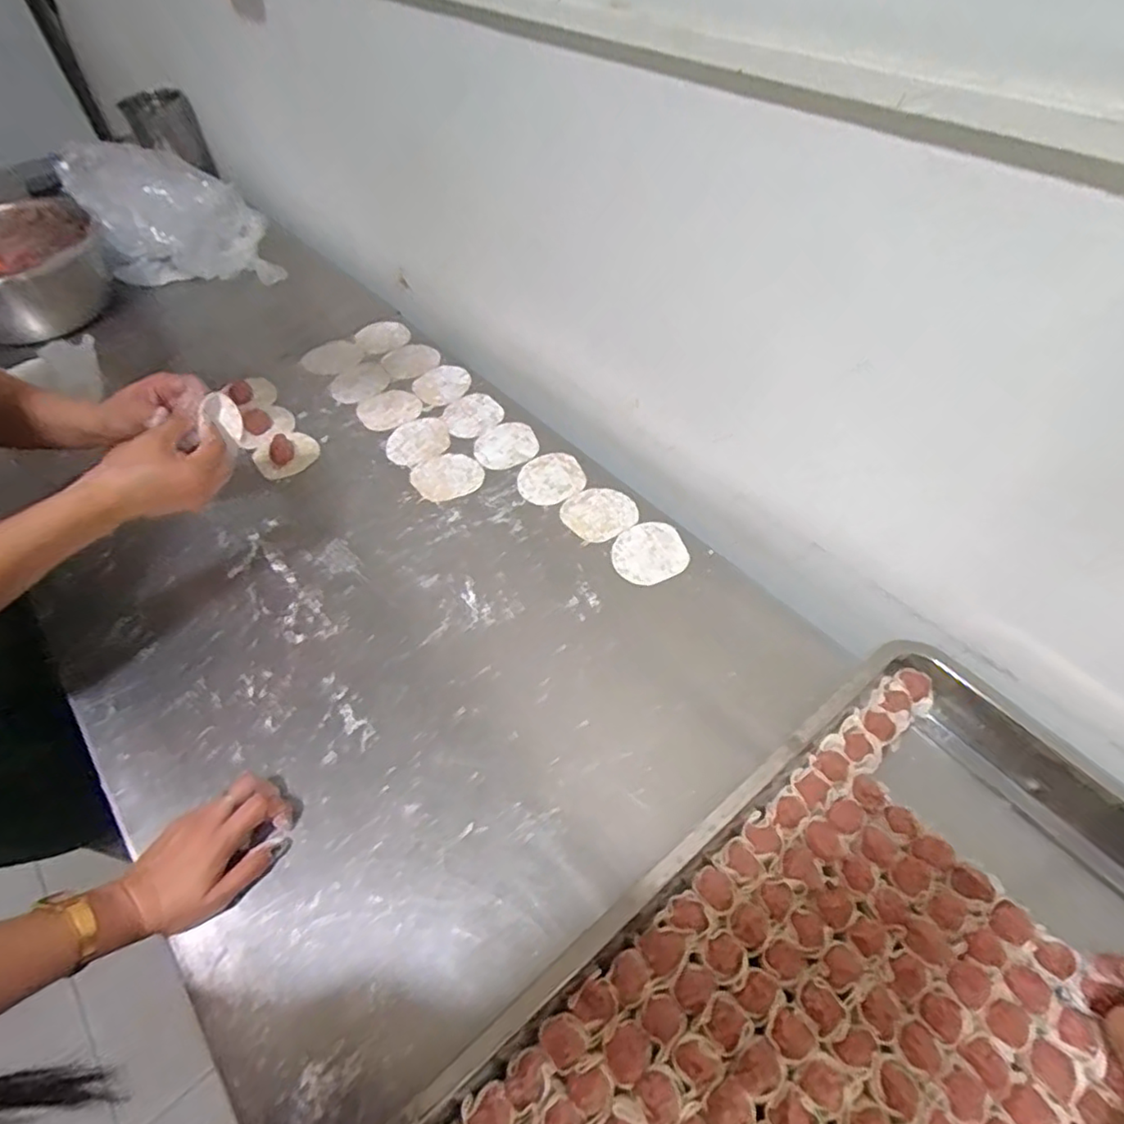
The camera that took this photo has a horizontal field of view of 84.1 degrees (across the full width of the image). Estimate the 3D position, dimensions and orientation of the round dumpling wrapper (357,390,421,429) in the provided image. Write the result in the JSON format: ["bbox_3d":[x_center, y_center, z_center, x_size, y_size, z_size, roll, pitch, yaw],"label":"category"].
[{"bbox_3d":[-0.244,-0.217,0.875,0.081,0.009,0.085,-1,55,2],"label":"round dumpling wrapper"}]

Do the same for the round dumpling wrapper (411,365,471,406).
[{"bbox_3d":[-0.174,-0.258,0.906,0.081,0.007,0.077,-1,55,2],"label":"round dumpling wrapper"}]

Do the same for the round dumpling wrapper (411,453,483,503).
[{"bbox_3d":[-0.146,-0.109,0.793,0.084,0.005,0.080,0,53,0],"label":"round dumpling wrapper"}]

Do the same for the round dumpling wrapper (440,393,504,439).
[{"bbox_3d":[-0.123,-0.203,0.865,0.081,0.006,0.084,-1,55,2],"label":"round dumpling wrapper"}]

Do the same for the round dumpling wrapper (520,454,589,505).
[{"bbox_3d":[-0.015,-0.106,0.781,0.081,0.004,0.080,-1,55,2],"label":"round dumpling wrapper"}]

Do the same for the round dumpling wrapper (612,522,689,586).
[{"bbox_3d":[0.098,-0.011,0.700,0.081,0.004,0.077,-1,55,2],"label":"round dumpling wrapper"}]

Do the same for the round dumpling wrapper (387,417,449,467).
[{"bbox_3d":[-0.193,-0.161,0.836,0.086,0.004,0.085,-1,55,2],"label":"round dumpling wrapper"}]

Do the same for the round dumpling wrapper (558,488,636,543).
[{"bbox_3d":[0.044,-0.058,0.742,0.084,0.004,0.077,-2,56,3],"label":"round dumpling wrapper"}]

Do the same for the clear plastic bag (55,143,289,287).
[{"bbox_3d":[-0.661,-0.599,1.066,0.257,0.256,0.172,-37,61,-22],"label":"clear plastic bag"}]

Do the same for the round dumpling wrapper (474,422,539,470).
[{"bbox_3d":[-0.075,-0.154,0.821,0.084,0.004,0.076,-28,58,-16],"label":"round dumpling wrapper"}]

